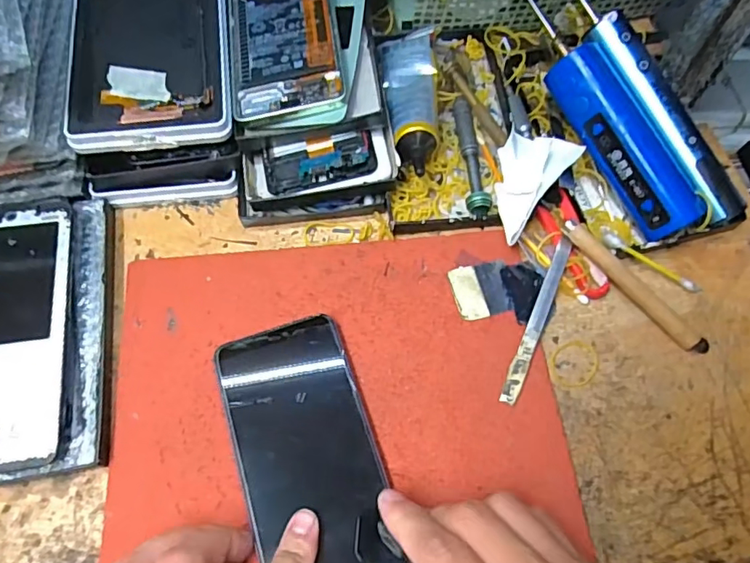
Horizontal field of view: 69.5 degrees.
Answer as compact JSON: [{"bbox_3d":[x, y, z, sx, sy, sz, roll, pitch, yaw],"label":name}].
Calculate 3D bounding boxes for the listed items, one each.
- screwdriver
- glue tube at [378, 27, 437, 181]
[{"bbox_3d":[0.066,-0.085,0.371,0.016,0.012,0.095,-2,67,-2],"label":"screwdriver"},{"bbox_3d":[0.025,-0.125,0.378,0.038,0.029,0.130,-1,67,-2],"label":"glue tube"}]

